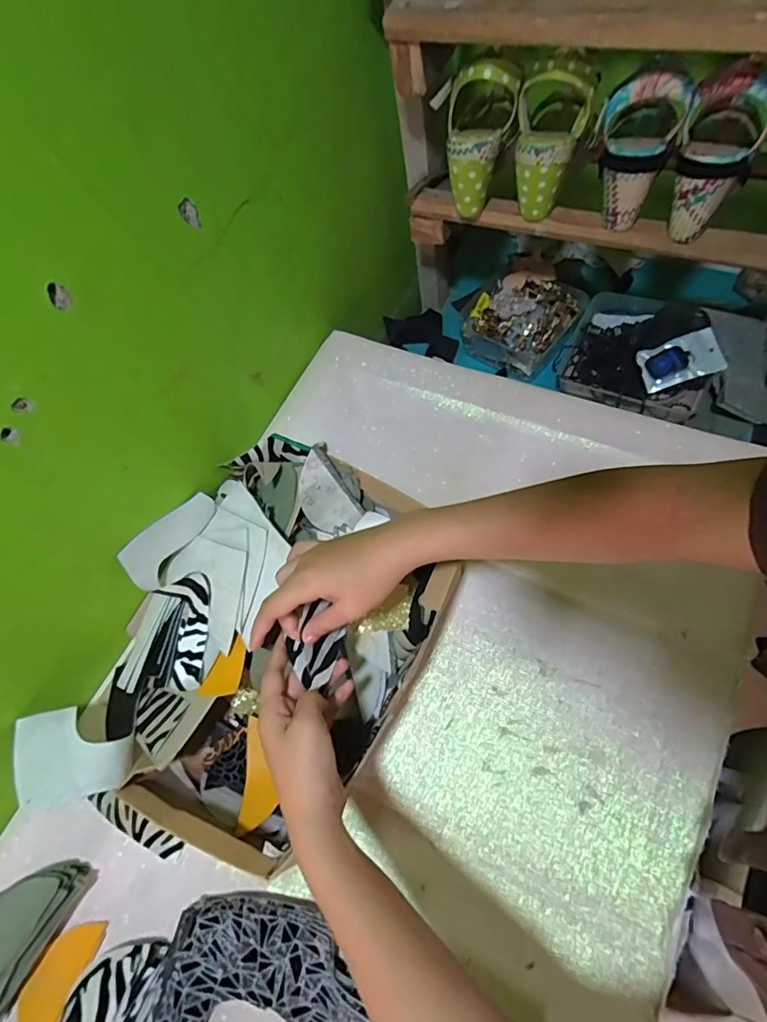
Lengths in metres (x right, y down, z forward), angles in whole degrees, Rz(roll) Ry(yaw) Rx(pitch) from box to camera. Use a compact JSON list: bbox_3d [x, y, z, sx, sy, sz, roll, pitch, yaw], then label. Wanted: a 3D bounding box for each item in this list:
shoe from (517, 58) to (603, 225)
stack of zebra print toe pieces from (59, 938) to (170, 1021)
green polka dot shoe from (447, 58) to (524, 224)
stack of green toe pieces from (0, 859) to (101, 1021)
[{"bbox_3d":[0.191,-0.423,0.559,0.078,0.137,0.088,8,65,13],"label":"shoe"},{"bbox_3d":[-0.238,0.432,0.426,0.067,0.029,0.113,23,70,19],"label":"stack of zebra print toe pieces"},{"bbox_3d":[0.106,-0.434,0.583,0.081,0.149,0.065,17,43,10],"label":"green polka dot shoe"},{"bbox_3d":[-0.340,0.391,0.456,0.067,0.045,0.128,22,70,19],"label":"stack of green toe pieces"}]

